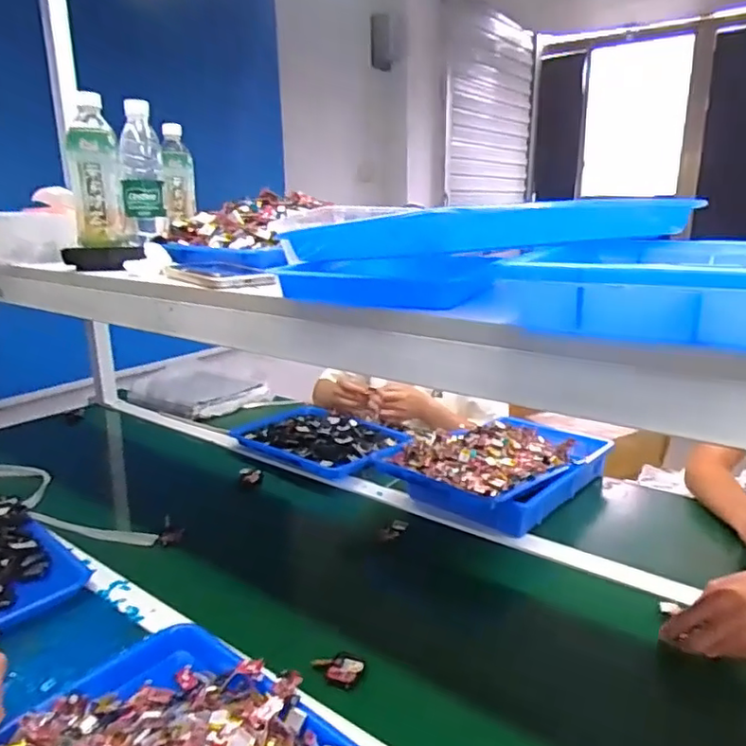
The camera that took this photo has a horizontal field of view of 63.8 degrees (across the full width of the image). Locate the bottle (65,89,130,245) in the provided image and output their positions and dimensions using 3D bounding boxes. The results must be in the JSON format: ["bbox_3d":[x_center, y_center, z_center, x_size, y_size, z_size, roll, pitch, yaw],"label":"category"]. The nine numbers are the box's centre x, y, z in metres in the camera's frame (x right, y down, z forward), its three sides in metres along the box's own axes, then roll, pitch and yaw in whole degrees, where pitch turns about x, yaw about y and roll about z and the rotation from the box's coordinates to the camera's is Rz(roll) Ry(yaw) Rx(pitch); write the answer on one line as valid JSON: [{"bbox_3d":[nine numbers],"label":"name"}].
[{"bbox_3d":[-0.374,-0.272,0.804,0.060,0.191,0.075,-7,17,-20],"label":"bottle"}]

